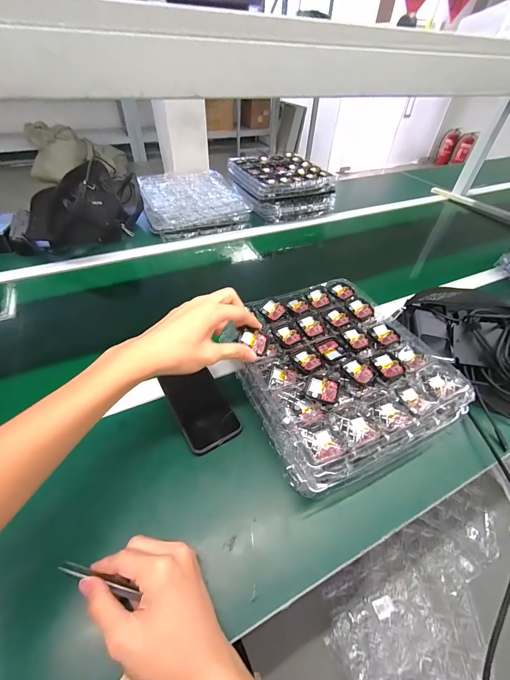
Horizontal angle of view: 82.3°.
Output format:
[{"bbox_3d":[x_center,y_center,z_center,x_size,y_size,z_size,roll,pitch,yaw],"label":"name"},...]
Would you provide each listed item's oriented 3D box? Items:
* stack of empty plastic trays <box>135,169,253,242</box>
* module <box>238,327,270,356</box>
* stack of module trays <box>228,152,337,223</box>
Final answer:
[{"bbox_3d":[-0.201,-0.437,0.918,0.289,0.065,0.336,-14,48,-16],"label":"stack of empty plastic trays"},{"bbox_3d":[-0.001,0.001,0.396,0.041,0.009,0.034,26,55,-6],"label":"module"},{"bbox_3d":[0.078,-0.518,0.984,0.291,0.111,0.268,-18,50,-20],"label":"stack of module trays"}]

